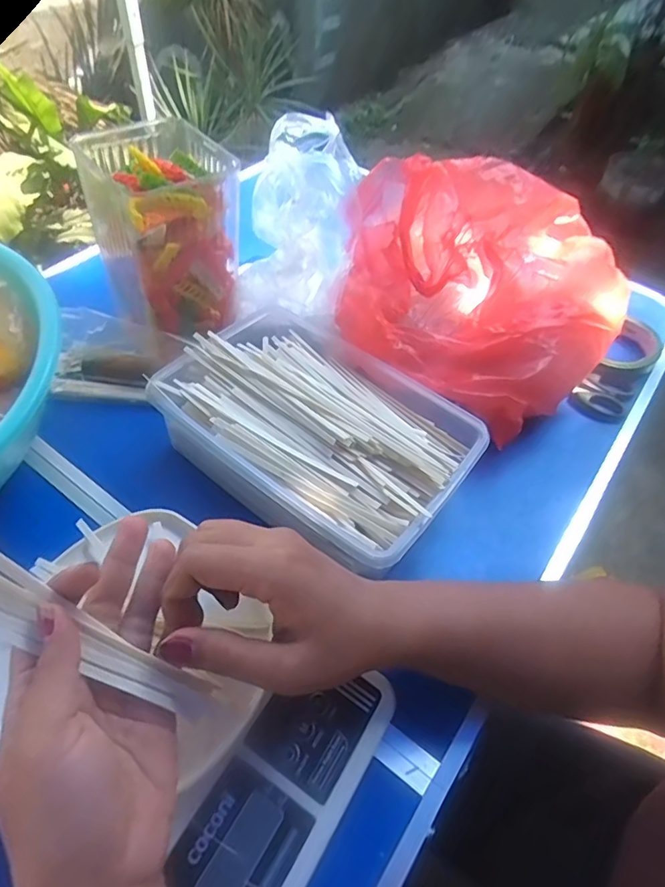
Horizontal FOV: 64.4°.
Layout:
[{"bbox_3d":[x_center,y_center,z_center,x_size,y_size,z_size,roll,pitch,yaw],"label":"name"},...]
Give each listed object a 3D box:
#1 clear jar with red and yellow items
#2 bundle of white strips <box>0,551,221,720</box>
[{"bbox_3d":[-0.144,-0.183,0.465,0.094,0.158,0.104,38,57,24],"label":"clear jar with red and yellow items"},{"bbox_3d":[-0.121,0.087,0.240,0.149,0.022,0.029,35,51,-10],"label":"bundle of white strips"}]

